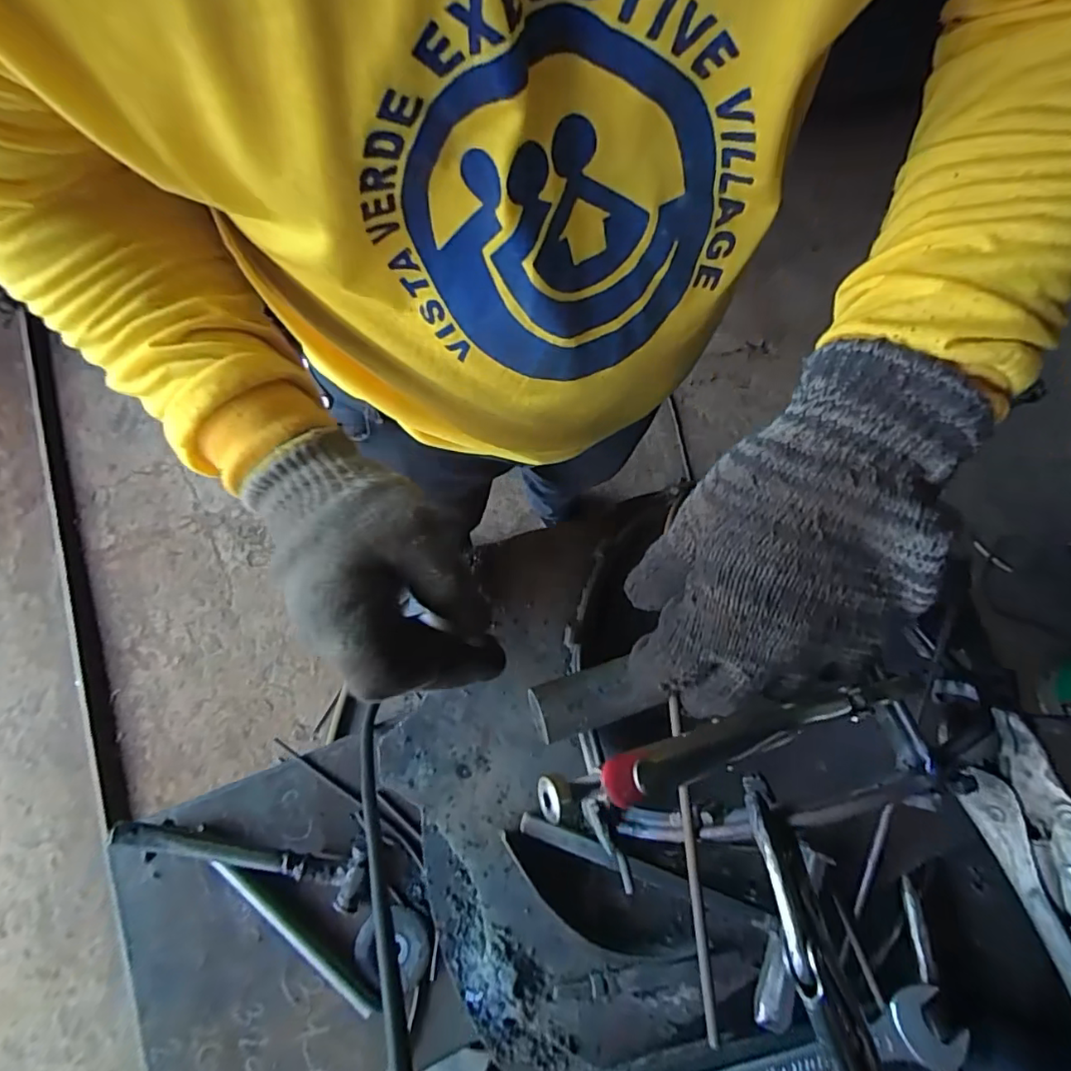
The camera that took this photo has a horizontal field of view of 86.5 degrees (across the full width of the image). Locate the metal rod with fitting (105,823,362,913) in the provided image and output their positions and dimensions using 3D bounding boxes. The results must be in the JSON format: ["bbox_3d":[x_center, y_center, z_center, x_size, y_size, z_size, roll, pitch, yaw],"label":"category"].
[{"bbox_3d":[-0.284,0.316,0.562,0.234,0.049,0.061,20,75,-15],"label":"metal rod with fitting"}]

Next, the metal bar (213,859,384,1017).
[{"bbox_3d":[-0.234,0.393,0.561,0.206,0.024,0.019,42,74,8],"label":"metal bar"}]

